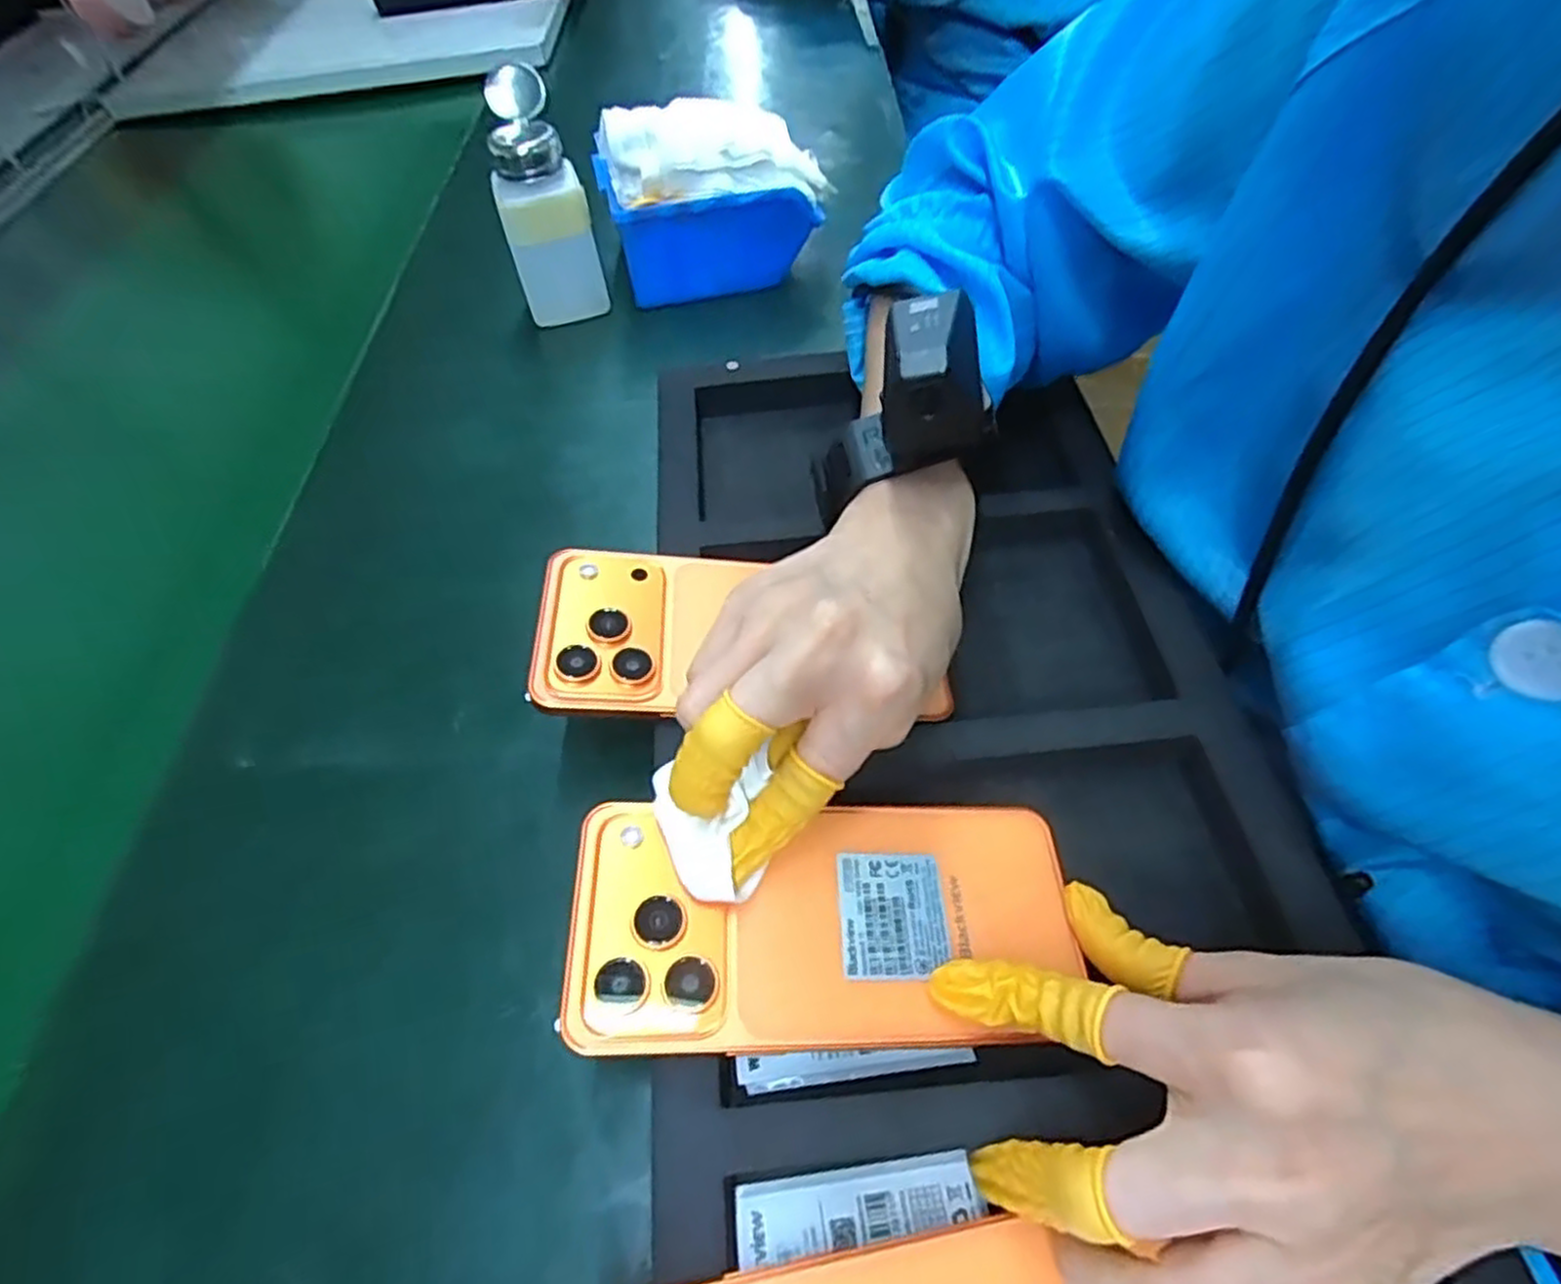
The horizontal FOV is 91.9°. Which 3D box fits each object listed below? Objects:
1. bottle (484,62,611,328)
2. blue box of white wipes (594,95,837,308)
[{"bbox_3d":[-0.147,-0.268,0.469,0.051,0.128,0.051,-17,55,-6],"label":"bottle"},{"bbox_3d":[-0.045,-0.300,0.502,0.137,0.097,0.089,-15,54,-4],"label":"blue box of white wipes"}]

